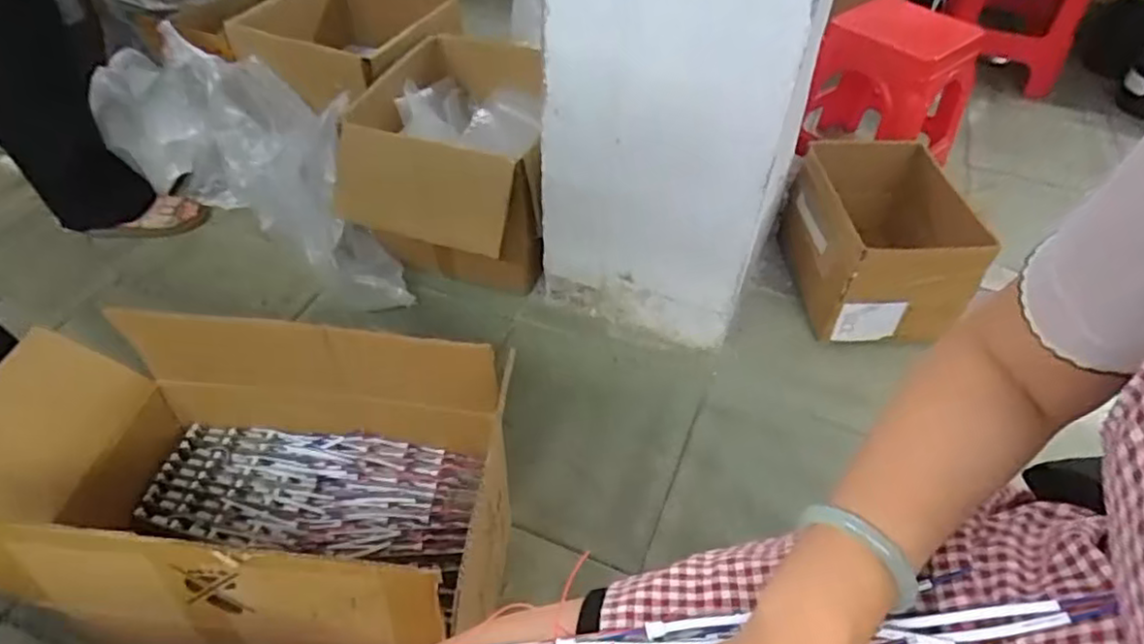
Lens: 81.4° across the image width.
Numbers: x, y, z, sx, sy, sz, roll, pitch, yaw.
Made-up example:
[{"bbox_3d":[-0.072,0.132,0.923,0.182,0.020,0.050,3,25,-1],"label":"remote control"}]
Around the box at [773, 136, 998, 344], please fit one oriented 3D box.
[{"bbox_3d":[0.599,-0.157,1.342,0.263,0.264,0.367,3,47,0],"label":"box"}]

